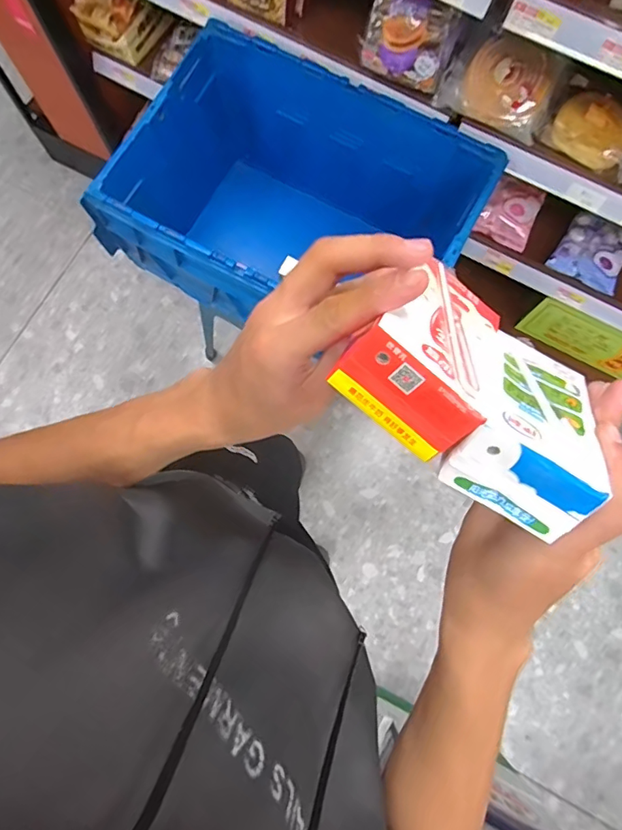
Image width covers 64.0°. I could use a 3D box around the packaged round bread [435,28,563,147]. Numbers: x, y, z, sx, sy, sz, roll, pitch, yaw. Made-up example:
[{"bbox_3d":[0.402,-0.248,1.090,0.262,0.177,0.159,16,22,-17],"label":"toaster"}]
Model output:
[{"bbox_3d":[0.311,-0.549,0.823,0.175,0.028,0.124,30,120,8],"label":"packaged round bread"}]

